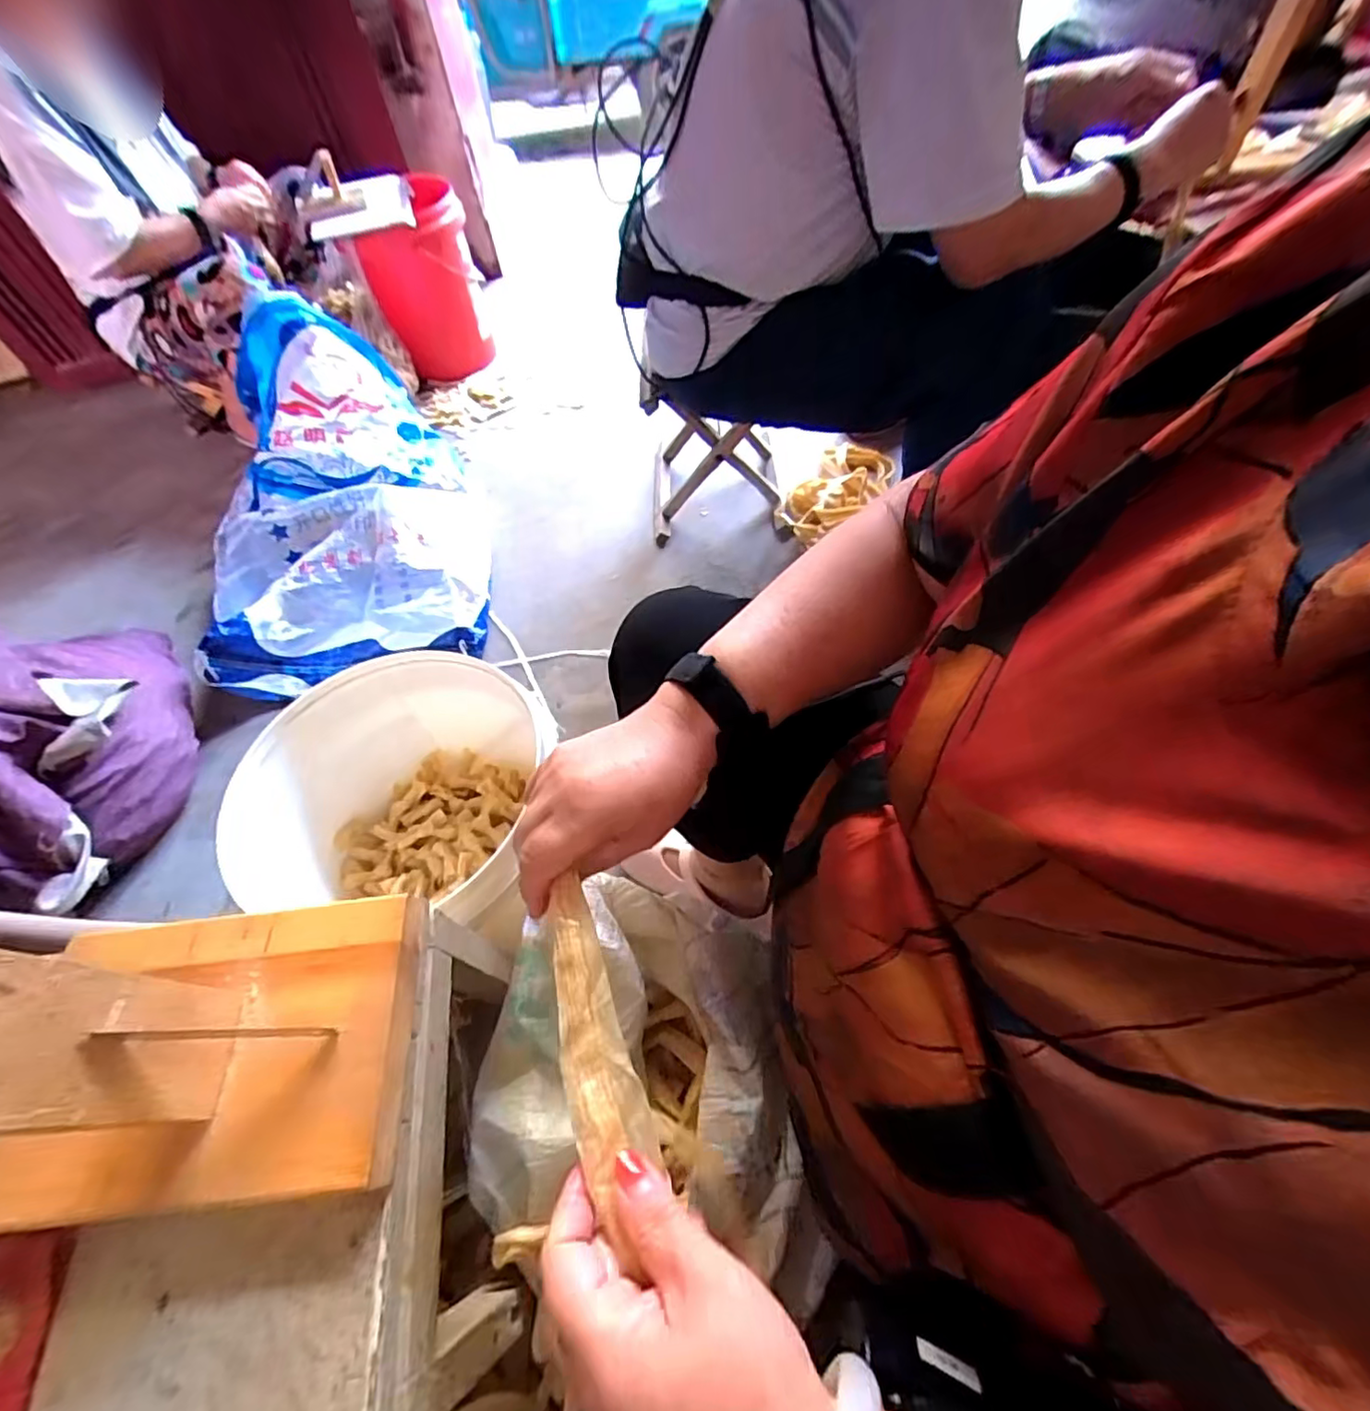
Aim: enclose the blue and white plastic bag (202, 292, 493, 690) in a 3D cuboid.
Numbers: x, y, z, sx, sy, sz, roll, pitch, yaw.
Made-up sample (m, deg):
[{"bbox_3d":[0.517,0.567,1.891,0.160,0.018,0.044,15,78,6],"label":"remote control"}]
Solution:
[{"bbox_3d":[-0.658,-0.407,1.125,0.468,0.300,0.727,-15,56,-5],"label":"blue and white plastic bag"}]

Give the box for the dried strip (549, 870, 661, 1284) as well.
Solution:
[{"bbox_3d":[-0.041,0.160,0.283,0.033,0.013,0.153,-15,64,-5],"label":"dried strip"}]

